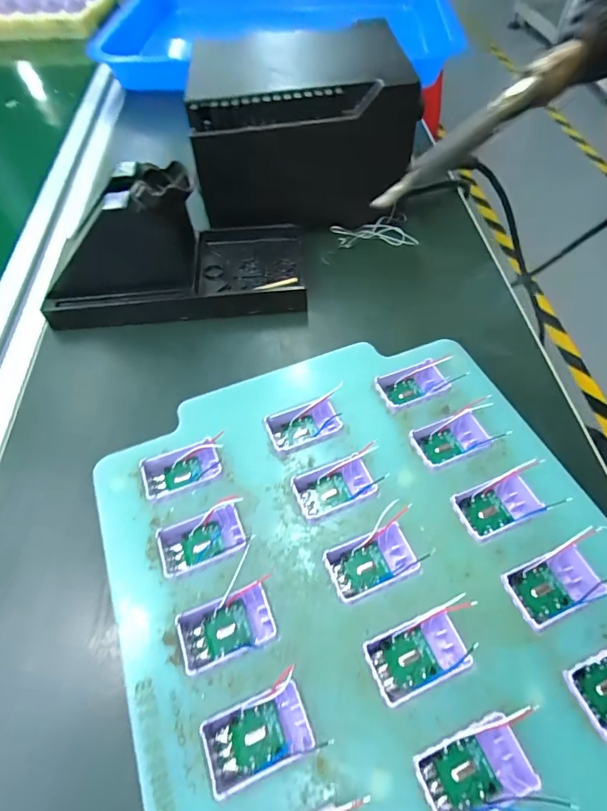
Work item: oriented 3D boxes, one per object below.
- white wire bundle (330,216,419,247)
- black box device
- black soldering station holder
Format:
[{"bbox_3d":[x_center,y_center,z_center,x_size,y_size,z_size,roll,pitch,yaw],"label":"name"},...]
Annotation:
[{"bbox_3d":[0.050,-0.126,0.311,0.060,0.016,0.023,-5,55,-2],"label":"white wire bundle"},{"bbox_3d":[-0.003,-0.195,0.304,0.135,0.090,0.108,-4,55,-1],"label":"black box device"},{"bbox_3d":[-0.078,-0.103,0.262,0.152,0.069,0.072,-6,55,-2],"label":"black soldering station holder"}]

